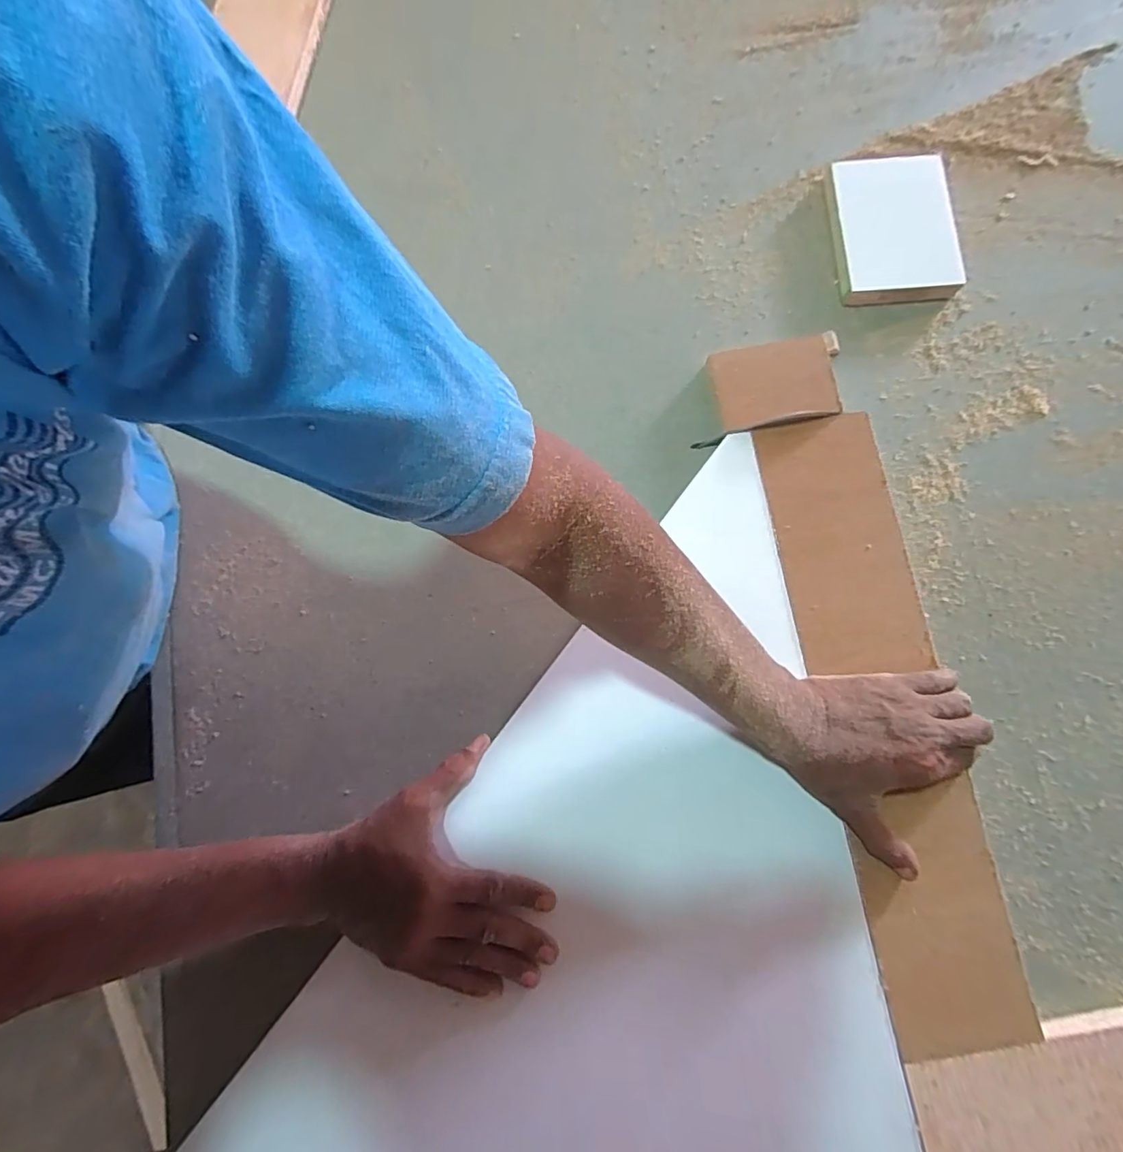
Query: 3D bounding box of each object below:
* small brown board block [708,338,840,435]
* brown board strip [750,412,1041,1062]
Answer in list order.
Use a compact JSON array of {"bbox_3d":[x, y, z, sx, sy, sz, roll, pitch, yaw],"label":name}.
[{"bbox_3d":[0.184,-0.165,0.473,0.102,0.021,0.072,-10,79,-1],"label":"small brown board block"},{"bbox_3d":[0.249,0.102,0.425,0.102,0.007,0.473,-9,80,-1],"label":"brown board strip"}]

